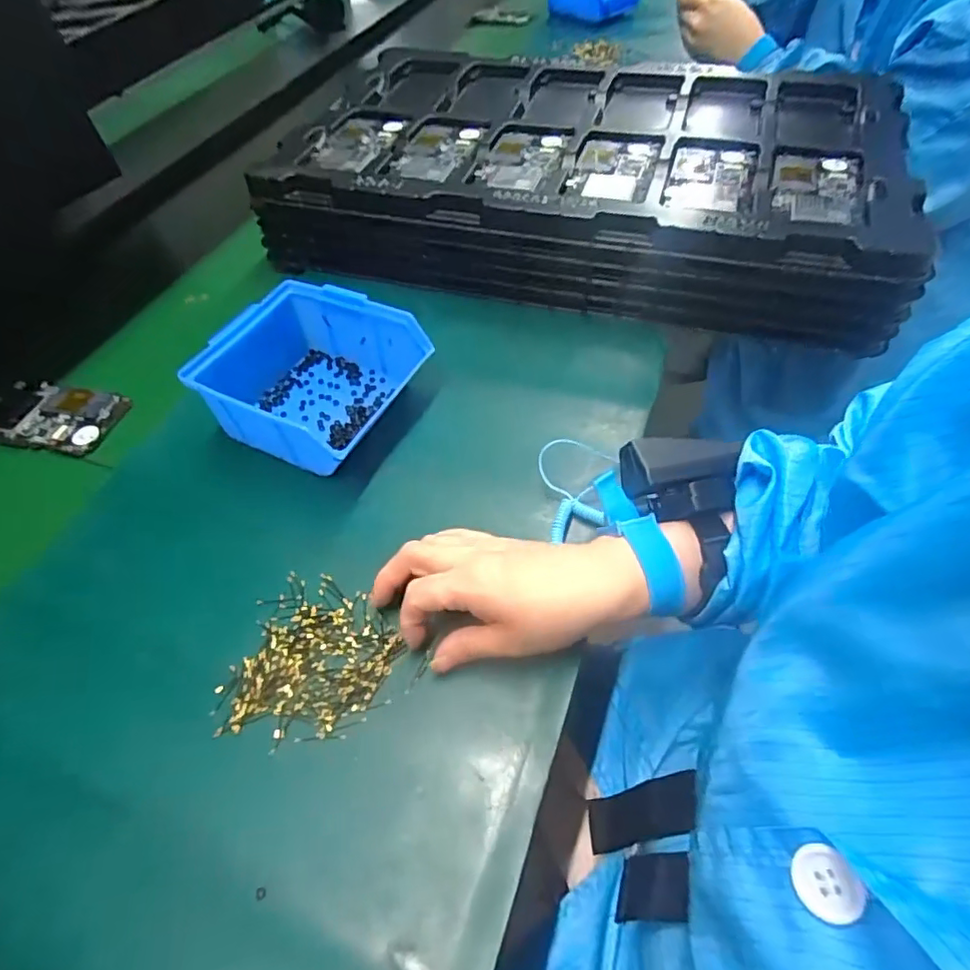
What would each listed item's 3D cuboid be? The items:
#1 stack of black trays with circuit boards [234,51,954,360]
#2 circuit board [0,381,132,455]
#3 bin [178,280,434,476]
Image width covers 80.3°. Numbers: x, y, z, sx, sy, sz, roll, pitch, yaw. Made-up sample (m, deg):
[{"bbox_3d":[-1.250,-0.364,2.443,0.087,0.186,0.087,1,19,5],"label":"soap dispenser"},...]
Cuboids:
[{"bbox_3d":[0.102,-0.307,0.573,0.537,0.095,0.323,10,54,14],"label":"stack of black trays with circuit boards"},{"bbox_3d":[-0.367,-0.060,0.482,0.127,0.006,0.067,11,54,15],"label":"circuit board"},{"bbox_3d":[-0.125,-0.079,0.431,0.137,0.076,0.120,14,55,17],"label":"bin"}]

